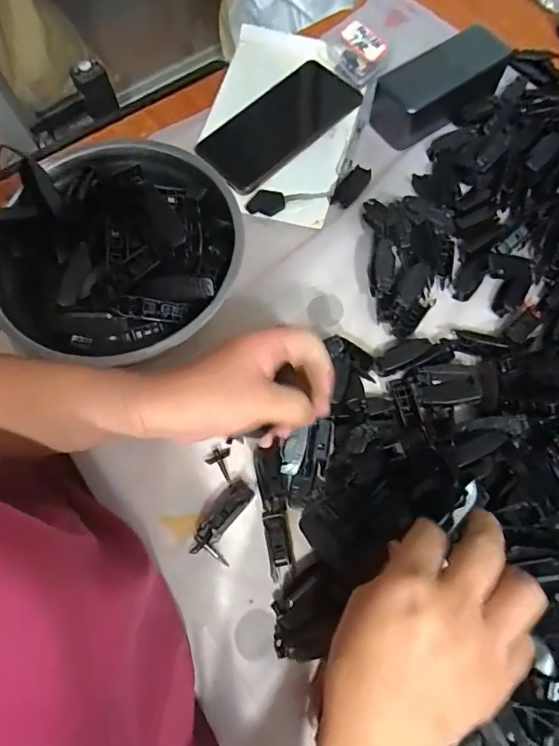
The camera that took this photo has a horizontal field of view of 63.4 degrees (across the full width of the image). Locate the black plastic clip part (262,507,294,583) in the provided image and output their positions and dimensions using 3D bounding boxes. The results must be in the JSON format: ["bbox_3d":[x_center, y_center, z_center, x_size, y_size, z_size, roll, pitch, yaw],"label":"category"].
[{"bbox_3d":[0.000,0.126,0.335,0.018,0.014,0.046,-9,71,-1],"label":"black plastic clip part"}]

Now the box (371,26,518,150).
[{"bbox_3d":[0.158,-0.278,0.438,0.129,0.044,0.059,-28,73,-7],"label":"box"}]

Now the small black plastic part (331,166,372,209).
[{"bbox_3d":[0.069,-0.179,0.436,0.025,0.007,0.047,36,76,13],"label":"small black plastic part"}]

